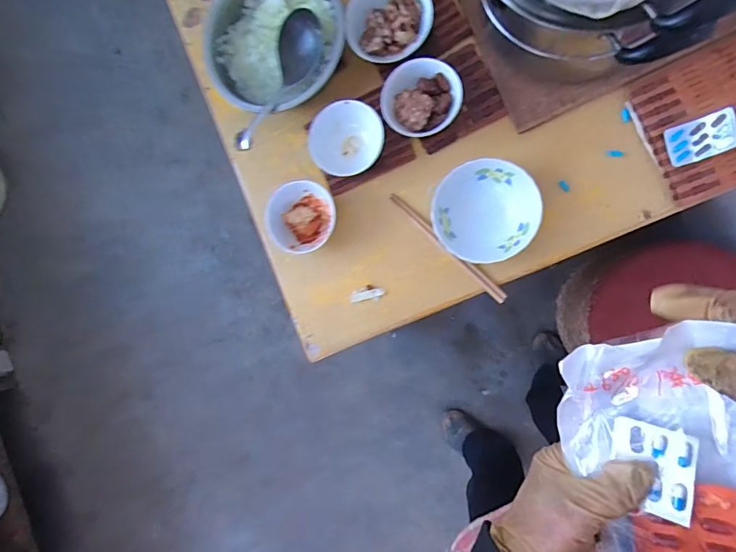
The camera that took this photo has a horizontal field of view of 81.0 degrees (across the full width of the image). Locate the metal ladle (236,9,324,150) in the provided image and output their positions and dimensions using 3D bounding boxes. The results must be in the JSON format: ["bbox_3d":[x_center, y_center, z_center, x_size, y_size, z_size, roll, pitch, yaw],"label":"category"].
[{"bbox_3d":[-0.126,-0.286,0.646,0.072,0.037,0.218,19,93,11],"label":"metal ladle"}]

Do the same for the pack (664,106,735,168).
[{"bbox_3d":[0.437,-0.180,0.564,0.074,0.008,0.054,-17,89,45],"label":"pack"}]

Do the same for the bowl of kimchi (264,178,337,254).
[{"bbox_3d":[-0.102,-0.092,0.687,0.108,0.048,0.111,0,89,11],"label":"bowl of kimchi"}]

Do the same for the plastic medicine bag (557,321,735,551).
[{"bbox_3d":[0.184,0.135,0.260,0.110,0.022,0.197,-12,87,30],"label":"plastic medicine bag"}]

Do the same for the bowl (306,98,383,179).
[{"bbox_3d":[-0.029,-0.208,0.667,0.109,0.060,0.104,0,89,11],"label":"bowl"}]

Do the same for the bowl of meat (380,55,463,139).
[{"bbox_3d":[0.080,-0.258,0.641,0.113,0.053,0.102,-9,88,11],"label":"bowl of meat"}]

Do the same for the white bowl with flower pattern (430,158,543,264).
[{"bbox_3d":[0.169,-0.092,0.628,0.144,0.048,0.141,0,89,11],"label":"white bowl with flower pattern"}]

